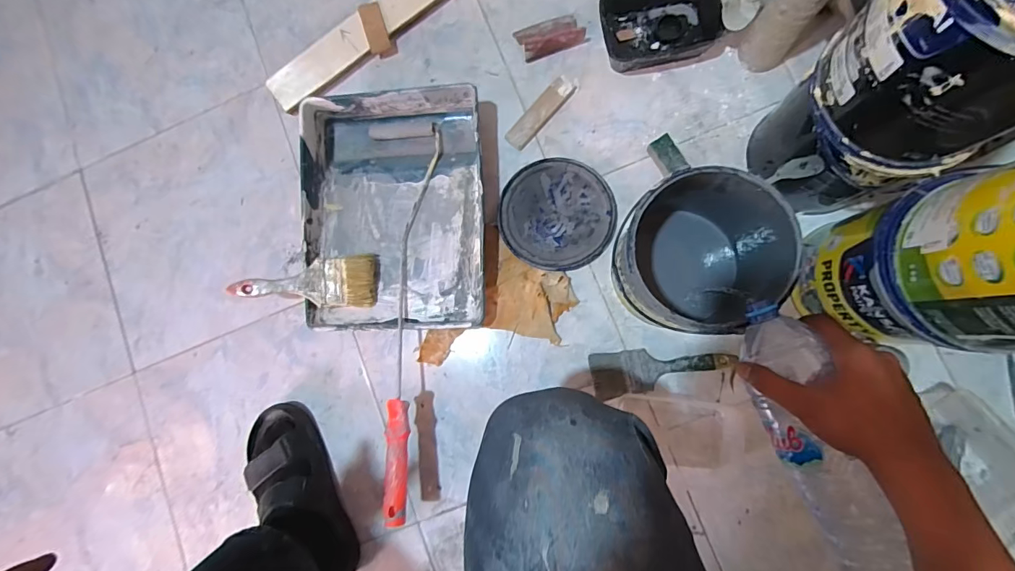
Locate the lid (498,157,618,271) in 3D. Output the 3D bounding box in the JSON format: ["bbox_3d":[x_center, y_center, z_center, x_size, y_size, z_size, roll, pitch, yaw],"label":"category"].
[{"bbox_3d":[0.077,-0.114,0.685,0.173,0.010,0.177,-1,83,7],"label":"lid"}]

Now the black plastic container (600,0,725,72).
[{"bbox_3d":[0.237,-0.408,0.679,0.179,0.050,0.125,-6,83,6],"label":"black plastic container"}]

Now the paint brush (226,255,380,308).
[{"bbox_3d":[-0.300,-0.002,0.656,0.209,0.028,0.074,-3,83,-7],"label":"paint brush"}]

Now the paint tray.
[{"bbox_3d":[-0.172,-0.116,0.687,0.284,0.067,0.365,-3,83,6],"label":"paint tray"}]

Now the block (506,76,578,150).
[{"bbox_3d":[0.055,-0.282,0.705,0.040,0.015,0.144,44,90,10],"label":"block"}]

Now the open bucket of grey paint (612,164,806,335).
[{"bbox_3d":[0.237,-0.032,0.567,0.177,0.179,0.183,-1,83,7],"label":"open bucket of grey paint"}]

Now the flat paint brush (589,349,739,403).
[{"bbox_3d":[0.227,0.122,0.639,0.204,0.026,0.064,-8,82,6],"label":"flat paint brush"}]

